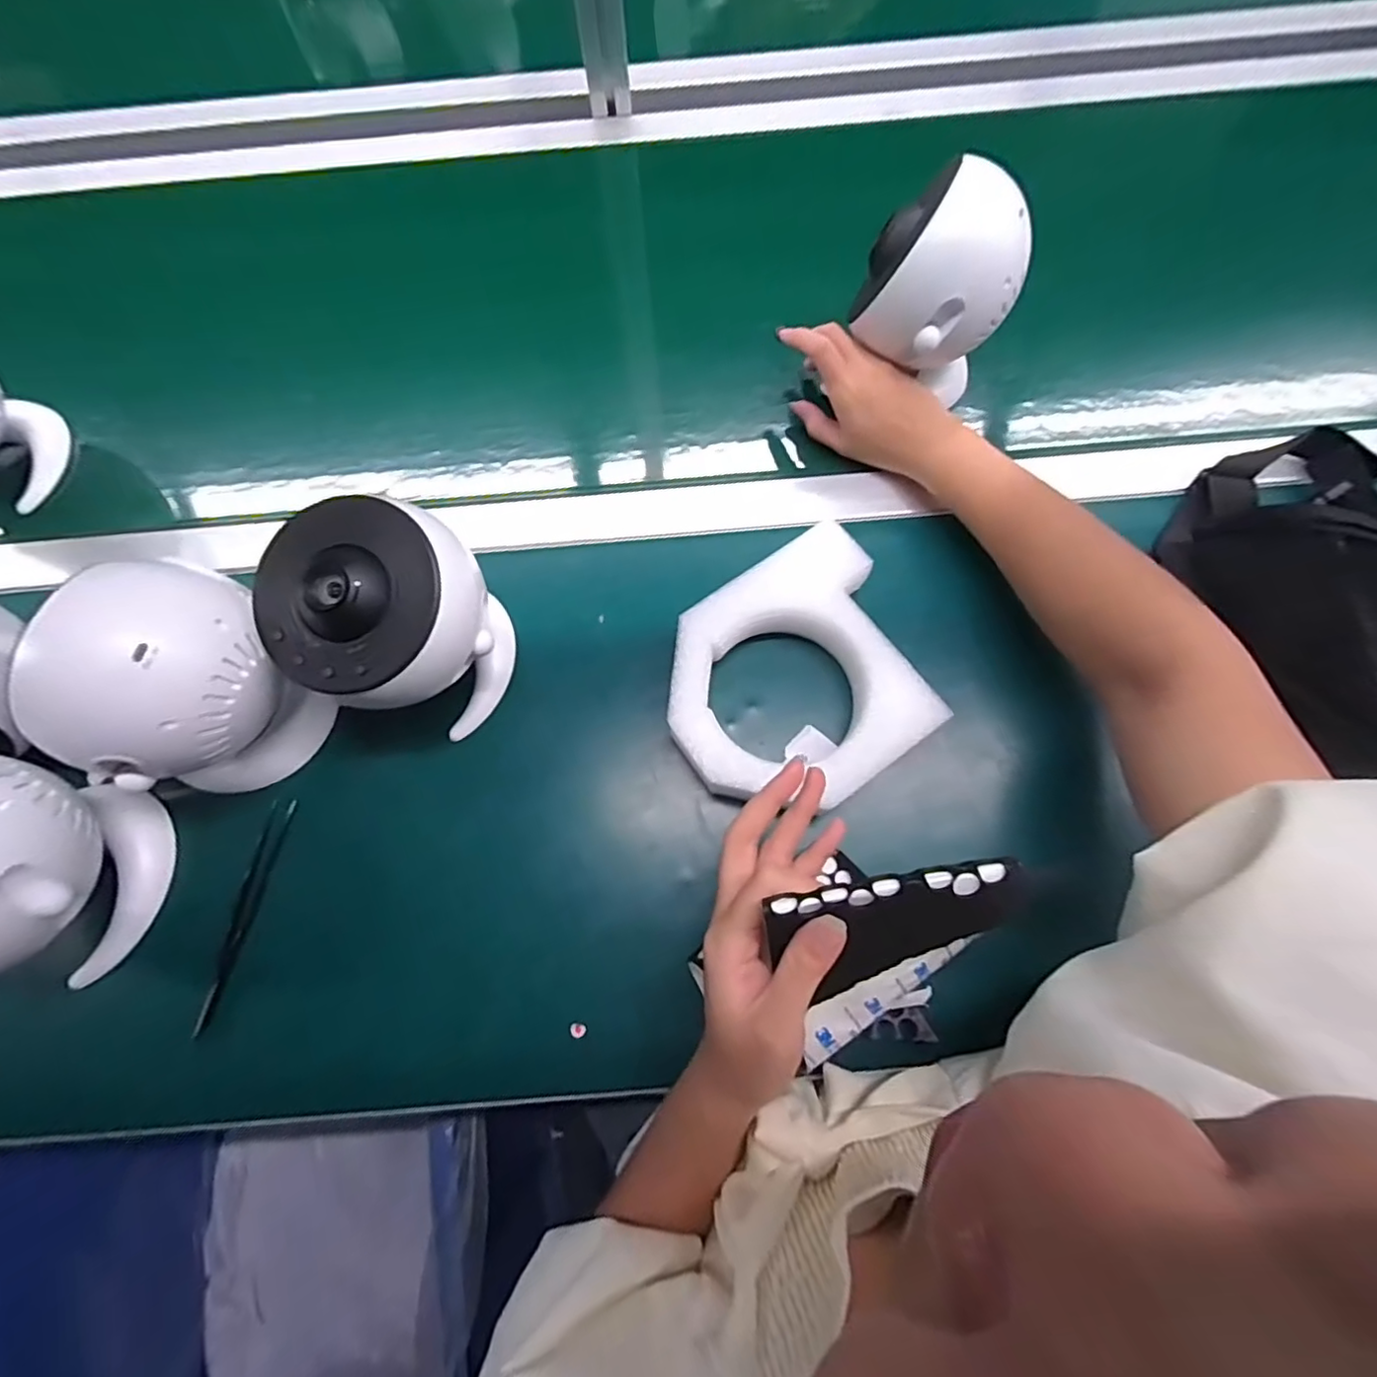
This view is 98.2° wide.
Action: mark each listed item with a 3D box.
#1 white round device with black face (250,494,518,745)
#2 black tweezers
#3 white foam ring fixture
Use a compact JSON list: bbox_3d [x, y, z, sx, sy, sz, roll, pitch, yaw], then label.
[{"bbox_3d":[-0.175,-0.038,0.358,0.105,0.118,0.107,-1,72,2],"label":"white round device with black face"},{"bbox_3d":[-0.267,0.132,0.357,0.014,0.006,0.129,9,72,5],"label":"black tweezers"},{"bbox_3d":[0.067,-0.004,0.374,0.165,0.037,0.145,-35,75,-10],"label":"white foam ring fixture"}]

